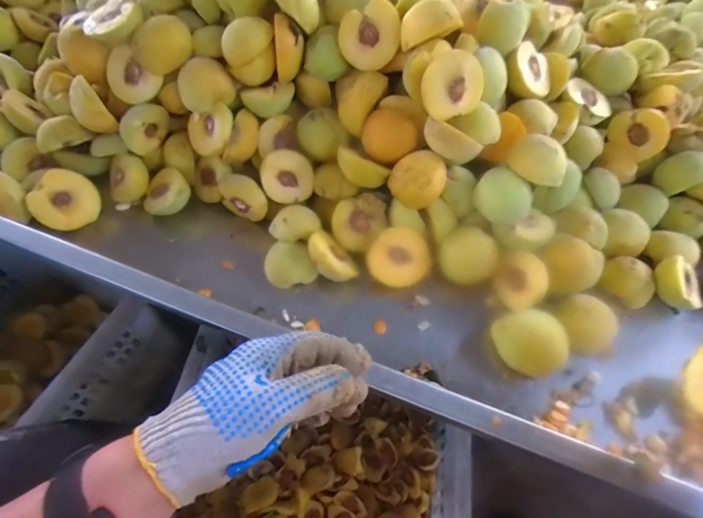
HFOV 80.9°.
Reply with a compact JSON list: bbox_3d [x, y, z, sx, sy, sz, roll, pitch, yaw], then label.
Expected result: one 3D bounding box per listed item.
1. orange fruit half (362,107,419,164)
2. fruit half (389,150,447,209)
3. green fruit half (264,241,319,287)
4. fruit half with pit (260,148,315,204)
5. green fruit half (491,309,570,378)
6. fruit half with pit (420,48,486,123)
[{"bbox_3d":[0.042,-0.134,0.450,0.057,0.054,0.030,24,23,3],"label":"orange fruit half"},{"bbox_3d":[0.071,-0.083,0.434,0.050,0.059,0.032,31,17,-16],"label":"fruit half"},{"bbox_3d":[-0.068,0.003,0.447,0.053,0.027,0.047,-11,59,-8],"label":"green fruit half"},{"bbox_3d":[-0.078,-0.097,0.483,0.058,0.058,0.032,-11,17,-20],"label":"fruit half with pit"},{"bbox_3d":[0.171,0.080,0.392,0.057,0.039,0.058,1,58,-1],"label":"green fruit half"},{"bbox_3d":[0.097,-0.173,0.404,0.059,0.060,0.030,-7,41,-6],"label":"fruit half with pit"}]

